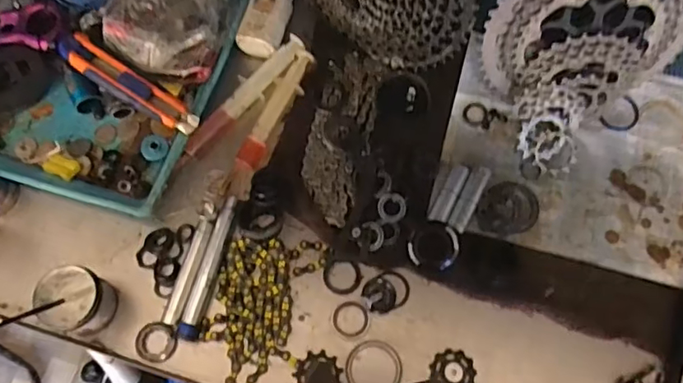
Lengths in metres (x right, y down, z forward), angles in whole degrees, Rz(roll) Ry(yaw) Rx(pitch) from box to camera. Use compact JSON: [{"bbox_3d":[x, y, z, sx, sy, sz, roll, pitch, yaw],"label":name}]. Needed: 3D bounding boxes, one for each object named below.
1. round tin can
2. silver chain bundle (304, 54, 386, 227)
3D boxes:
[{"bbox_3d":[-0.229,0.096,0.495,0.056,0.044,0.053,0,72,1],"label":"round tin can"},{"bbox_3d":[-0.001,-0.056,0.565,0.059,0.008,0.175,10,73,4],"label":"silver chain bundle"}]

